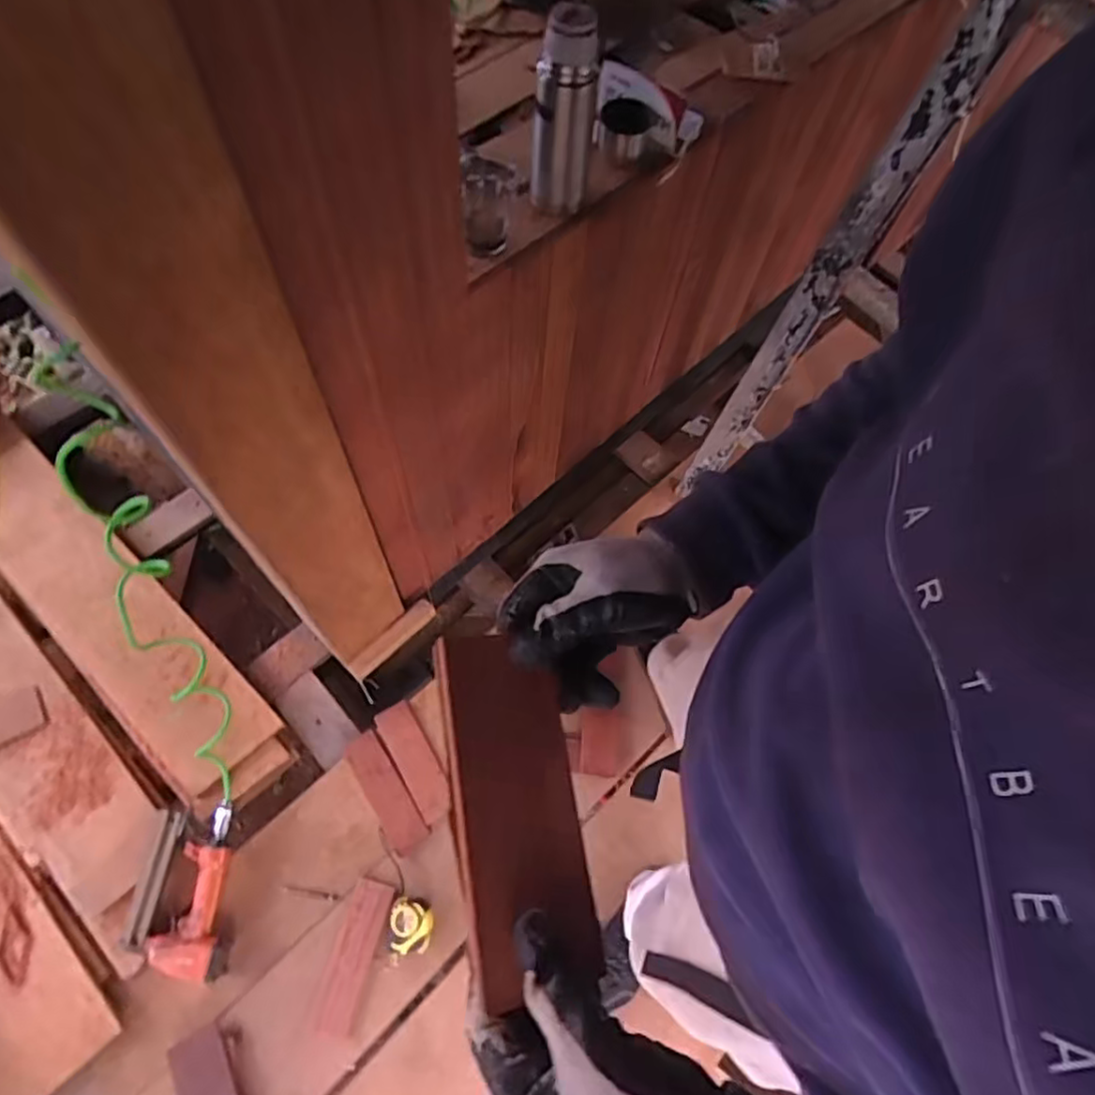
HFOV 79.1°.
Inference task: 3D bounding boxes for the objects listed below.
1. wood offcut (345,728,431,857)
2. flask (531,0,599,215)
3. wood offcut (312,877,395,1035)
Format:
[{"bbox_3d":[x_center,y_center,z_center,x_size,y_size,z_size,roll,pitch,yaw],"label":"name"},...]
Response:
[{"bbox_3d":[-0.291,0.440,1.194,0.069,0.012,0.213,-28,77,-26],"label":"wood offcut"},{"bbox_3d":[0.018,-0.477,0.742,0.066,0.206,0.055,3,64,-2],"label":"flask"},{"bbox_3d":[-0.314,0.665,1.081,0.067,0.028,0.218,13,64,3],"label":"wood offcut"}]

